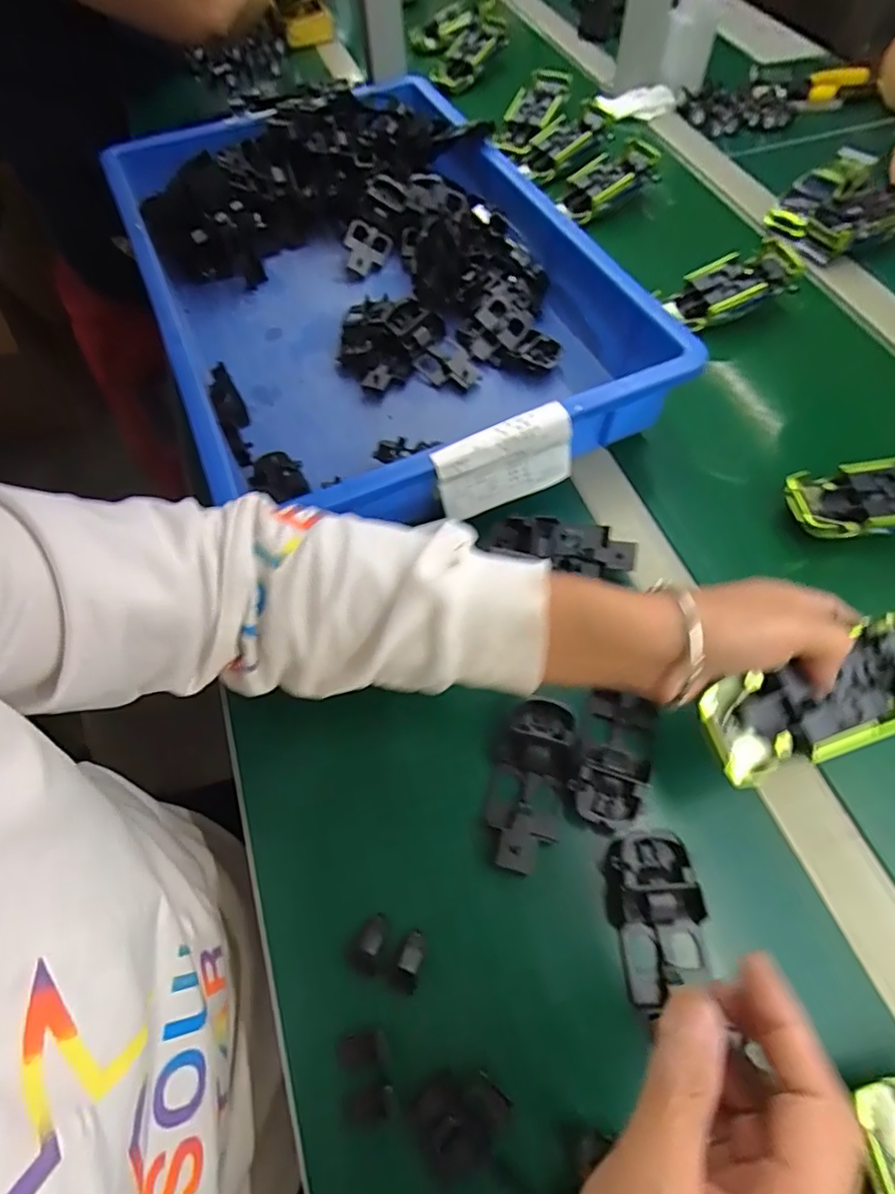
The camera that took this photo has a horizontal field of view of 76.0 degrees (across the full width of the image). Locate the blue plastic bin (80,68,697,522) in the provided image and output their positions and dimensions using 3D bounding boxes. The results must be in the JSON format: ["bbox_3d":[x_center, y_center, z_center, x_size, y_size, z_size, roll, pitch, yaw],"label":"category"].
[{"bbox_3d":[-0.085,-0.318,0.538,0.358,0.072,0.550,-20,62,-8],"label":"blue plastic bin"}]

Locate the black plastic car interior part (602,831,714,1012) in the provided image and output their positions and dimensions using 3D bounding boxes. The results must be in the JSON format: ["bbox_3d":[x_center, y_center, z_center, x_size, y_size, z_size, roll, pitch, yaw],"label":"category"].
[{"bbox_3d":[0.114,0.172,0.311,0.046,0.024,0.079,-10,61,-3],"label":"black plastic car interior part"}]

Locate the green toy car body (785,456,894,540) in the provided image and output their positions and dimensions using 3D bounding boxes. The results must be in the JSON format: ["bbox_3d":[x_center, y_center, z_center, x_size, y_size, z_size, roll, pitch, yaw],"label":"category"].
[{"bbox_3d":[0.329,-0.069,0.438,0.144,0.041,0.063,-7,61,-1],"label":"green toy car body"}]

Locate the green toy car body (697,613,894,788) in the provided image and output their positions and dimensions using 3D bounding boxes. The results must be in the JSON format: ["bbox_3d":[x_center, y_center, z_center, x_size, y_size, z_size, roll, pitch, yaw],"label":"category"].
[{"bbox_3d":[0.201,0.055,0.310,0.133,0.034,0.050,-22,82,-1],"label":"green toy car body"}]

